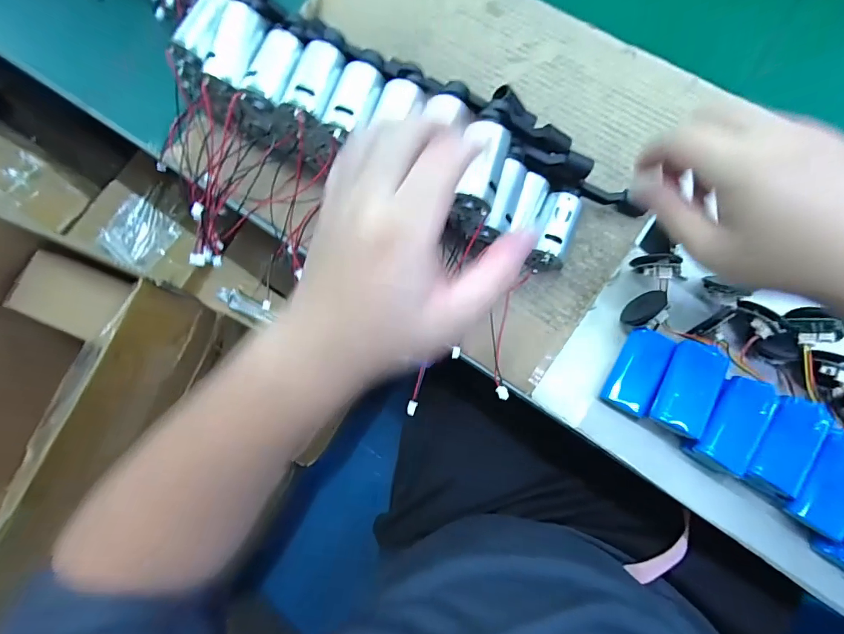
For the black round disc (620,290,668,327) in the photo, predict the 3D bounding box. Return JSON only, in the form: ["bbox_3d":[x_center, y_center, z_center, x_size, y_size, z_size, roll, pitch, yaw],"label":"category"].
[{"bbox_3d":[0.184,-0.006,0.338,0.037,0.007,0.021,-40,56,30],"label":"black round disc"}]

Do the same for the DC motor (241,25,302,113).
[{"bbox_3d":[-0.114,-0.193,0.322,0.031,0.024,0.064,14,77,5],"label":"DC motor"}]

